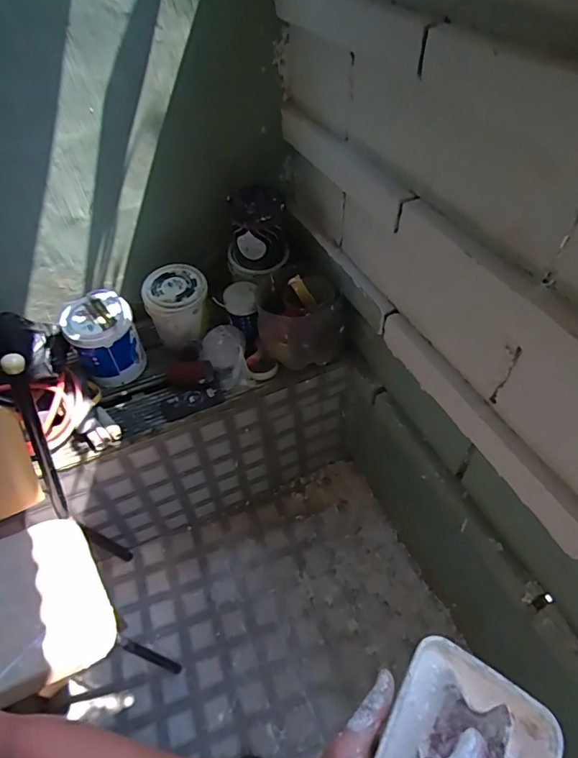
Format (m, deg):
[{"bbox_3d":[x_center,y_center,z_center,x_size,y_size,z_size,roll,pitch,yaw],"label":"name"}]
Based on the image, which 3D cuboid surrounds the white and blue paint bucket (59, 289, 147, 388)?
[{"bbox_3d":[-0.498,-0.096,1.318,0.167,0.227,0.155,-2,48,2],"label":"white and blue paint bucket"}]

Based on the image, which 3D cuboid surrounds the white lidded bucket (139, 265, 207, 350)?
[{"bbox_3d":[-0.315,-0.198,1.387,0.176,0.198,0.161,-14,49,-9],"label":"white lidded bucket"}]

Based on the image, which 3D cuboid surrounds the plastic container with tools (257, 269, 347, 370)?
[{"bbox_3d":[0.030,-0.172,1.331,0.226,0.170,0.227,-6,48,-2],"label":"plastic container with tools"}]

